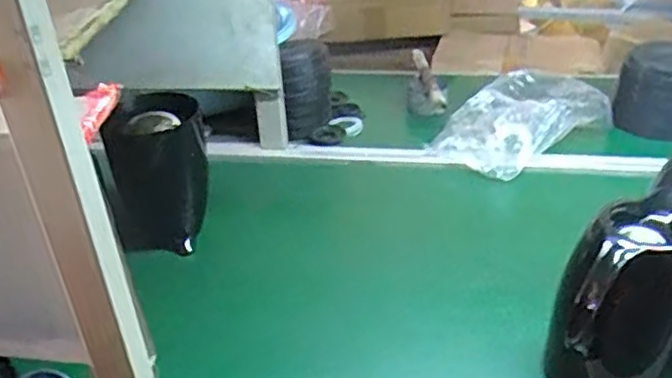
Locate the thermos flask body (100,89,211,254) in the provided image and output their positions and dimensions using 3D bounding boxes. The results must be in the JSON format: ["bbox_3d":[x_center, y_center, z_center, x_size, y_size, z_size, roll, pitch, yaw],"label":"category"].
[{"bbox_3d":[-0.235,-0.027,0.900,0.122,0.179,0.119,-7,32,-7],"label":"thermos flask body"}]

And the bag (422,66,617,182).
[{"bbox_3d":[0.288,-0.122,1.115,0.289,0.070,0.202,-21,36,-27],"label":"bag"}]

